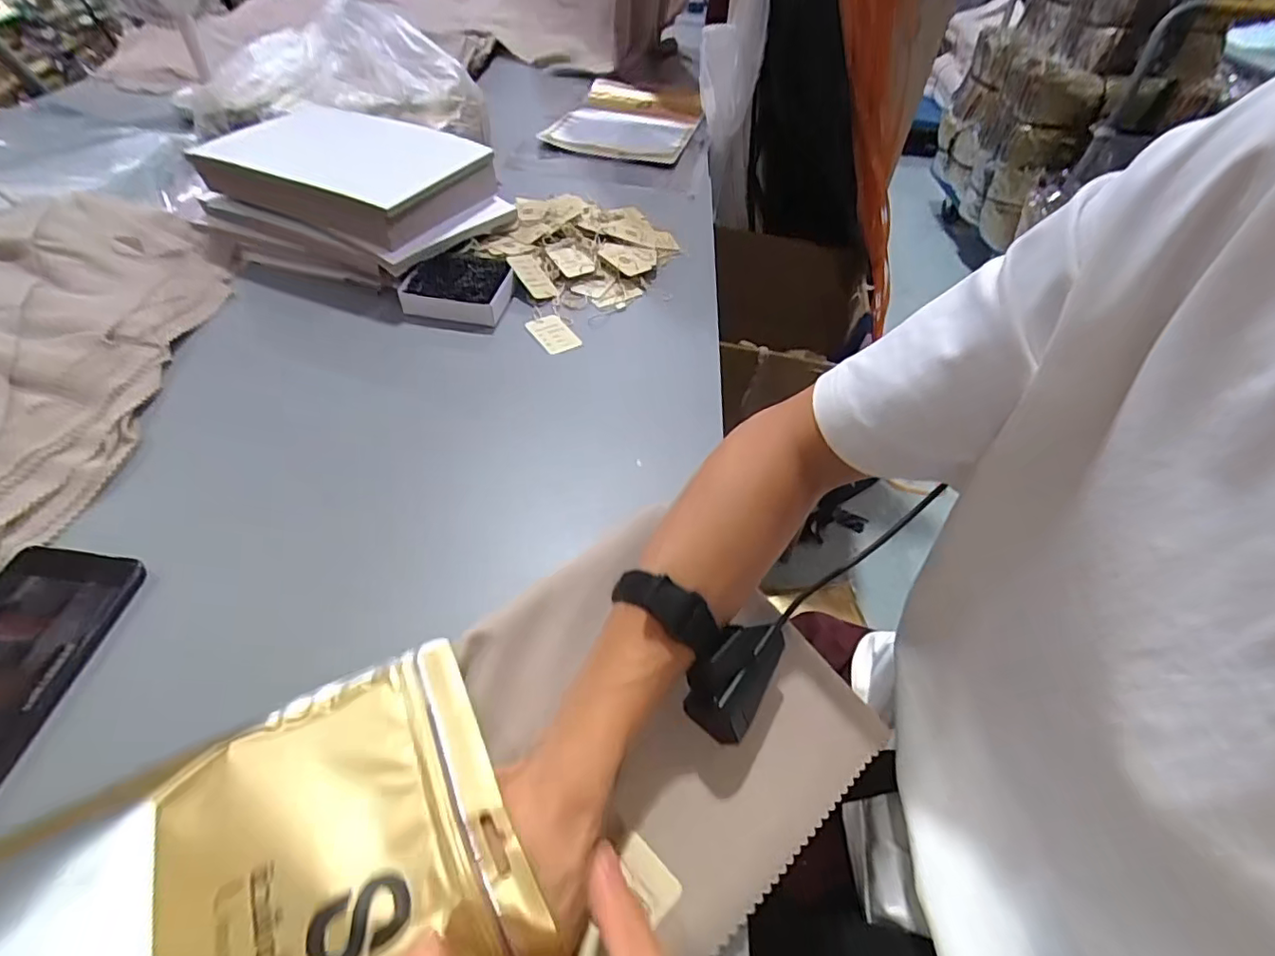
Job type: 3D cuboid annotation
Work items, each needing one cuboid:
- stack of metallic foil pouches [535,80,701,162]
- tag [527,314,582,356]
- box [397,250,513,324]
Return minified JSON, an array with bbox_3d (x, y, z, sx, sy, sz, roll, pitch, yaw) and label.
[{"bbox_3d":[-0.015,-0.692,1.096,0.267,0.041,0.386,12,48,7],"label":"stack of metallic foil pouches"},{"bbox_3d":[-0.091,-0.158,0.629,0.039,0.007,0.062,-25,57,-25],"label":"tag"},{"bbox_3d":[-0.197,-0.217,0.647,0.112,0.036,0.102,4,48,0],"label":"box"}]

